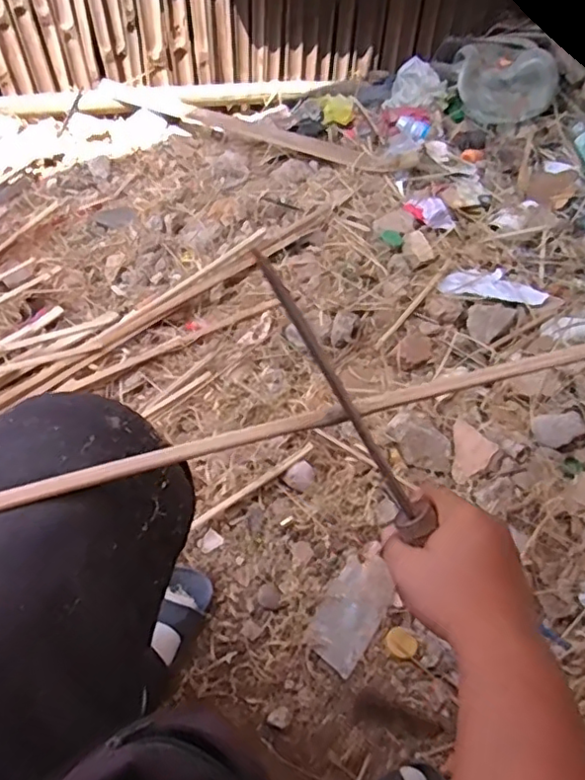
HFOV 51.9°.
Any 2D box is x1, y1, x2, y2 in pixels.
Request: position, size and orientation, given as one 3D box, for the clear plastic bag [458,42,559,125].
[{"bbox_3d":[0.505,-0.741,1.432,0.236,0.100,0.221,19,54,8],"label":"clear plastic bag"}]

